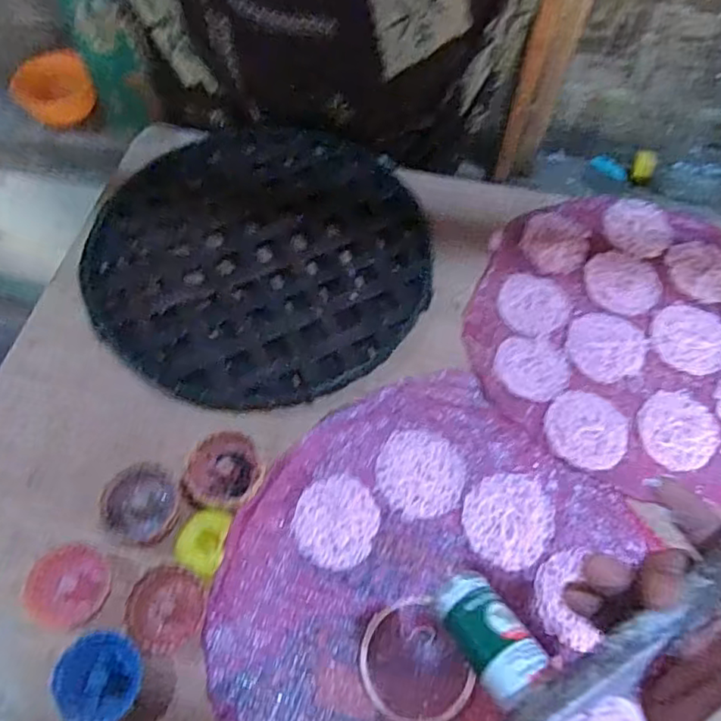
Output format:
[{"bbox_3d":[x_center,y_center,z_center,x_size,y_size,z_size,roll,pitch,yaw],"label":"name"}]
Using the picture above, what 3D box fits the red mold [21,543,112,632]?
[{"bbox_3d":[-0.230,0.177,0.468,0.060,0.014,0.060,1,63,-2],"label":"red mold"}]

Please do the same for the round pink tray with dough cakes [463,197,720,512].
[{"bbox_3d":[0.281,-0.037,0.604,0.317,0.014,0.332,17,64,7],"label":"round pink tray with dough cakes"}]

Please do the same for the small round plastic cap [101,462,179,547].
[{"bbox_3d":[-0.180,0.120,0.492,0.059,0.022,0.062,1,63,-2],"label":"small round plastic cap"}]

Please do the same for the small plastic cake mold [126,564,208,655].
[{"bbox_3d":[-0.150,0.192,0.458,0.055,0.013,0.060,1,63,-2],"label":"small plastic cake mold"}]

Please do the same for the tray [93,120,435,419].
[{"bbox_3d":[-0.102,-0.122,0.631,0.341,0.012,0.358,1,63,-2],"label":"tray"}]

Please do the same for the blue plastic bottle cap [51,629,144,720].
[{"bbox_3d":[-0.192,0.234,0.433,0.057,0.016,0.065,9,63,3],"label":"blue plastic bottle cap"}]

